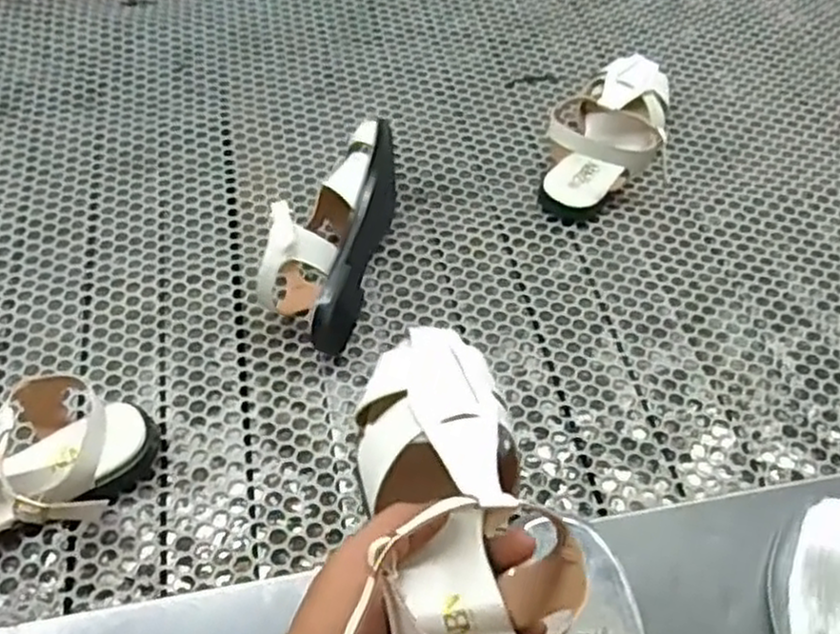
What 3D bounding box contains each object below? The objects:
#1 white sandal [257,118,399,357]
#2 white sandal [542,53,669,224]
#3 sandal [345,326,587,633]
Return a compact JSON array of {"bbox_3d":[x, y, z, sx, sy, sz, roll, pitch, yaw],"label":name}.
[{"bbox_3d":[-0.073,-0.085,0.681,0.070,0.104,0.206,13,53,8],"label":"white sandal"},{"bbox_3d":[0.203,-0.201,0.794,0.121,0.074,0.232,18,54,11],"label":"white sandal"},{"bbox_3d":[0.022,0.098,0.400,0.093,0.072,0.230,-7,58,-8],"label":"sandal"}]

